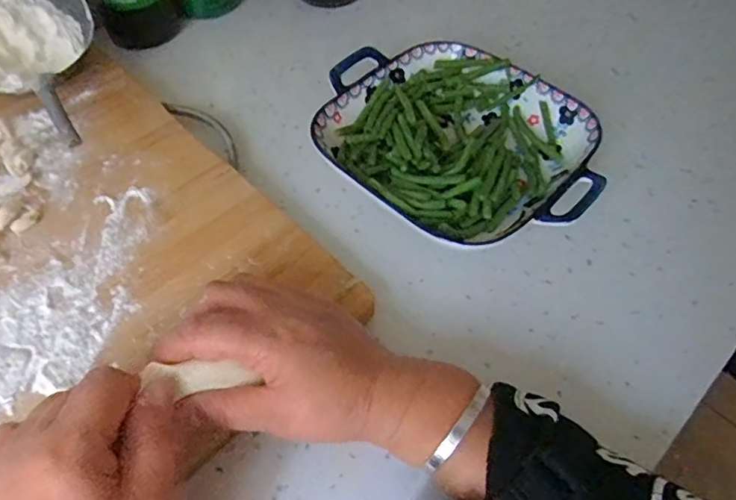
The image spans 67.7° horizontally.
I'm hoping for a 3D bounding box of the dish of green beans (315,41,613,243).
[{"bbox_3d":[0.066,-0.086,0.424,0.185,0.042,0.218,-38,68,-24],"label":"dish of green beans"}]

